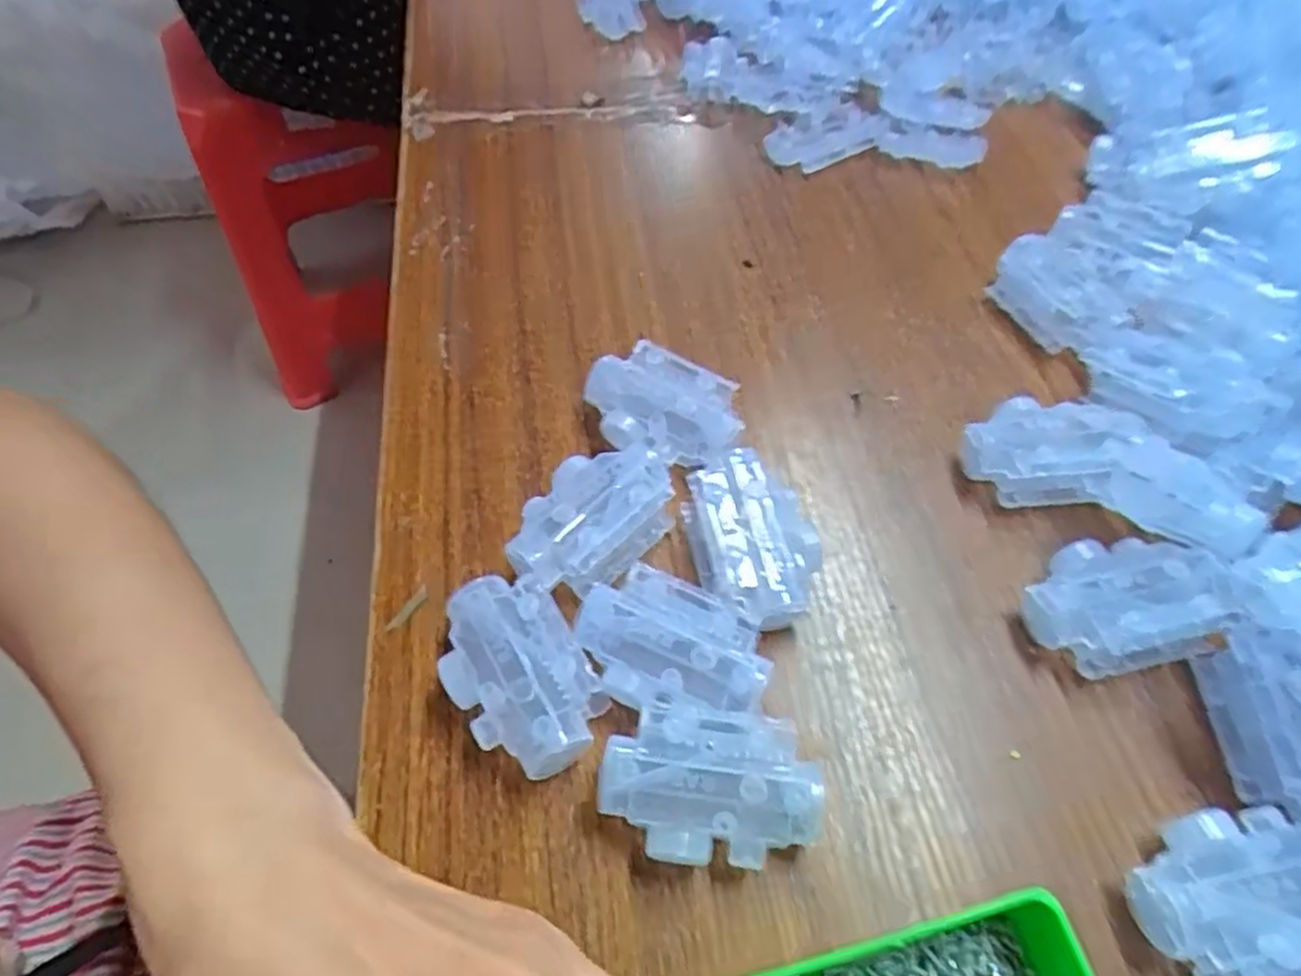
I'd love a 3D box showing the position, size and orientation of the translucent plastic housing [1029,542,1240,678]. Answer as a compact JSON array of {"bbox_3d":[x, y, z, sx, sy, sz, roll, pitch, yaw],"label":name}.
[{"bbox_3d":[0.176,0.043,0.272,0.066,0.027,0.043,-8,57,-5],"label":"translucent plastic housing"}]

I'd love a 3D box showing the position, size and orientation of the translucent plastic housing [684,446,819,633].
[{"bbox_3d":[0.040,0.022,0.286,0.047,0.031,0.069,-9,57,-6],"label":"translucent plastic housing"}]

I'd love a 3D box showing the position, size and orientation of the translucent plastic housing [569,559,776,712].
[{"bbox_3d":[0.008,0.060,0.262,0.068,0.028,0.044,21,59,13],"label":"translucent plastic housing"}]

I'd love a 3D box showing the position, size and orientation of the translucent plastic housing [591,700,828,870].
[{"bbox_3d":[0.019,0.098,0.237,0.068,0.029,0.043,5,57,3],"label":"translucent plastic housing"}]

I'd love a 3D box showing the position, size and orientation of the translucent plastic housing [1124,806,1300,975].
[{"bbox_3d":[0.183,0.121,0.220,0.068,0.027,0.044,-15,58,-9],"label":"translucent plastic housing"}]

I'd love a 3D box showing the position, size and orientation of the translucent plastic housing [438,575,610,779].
[{"bbox_3d":[-0.047,0.066,0.257,0.044,0.029,0.067,-30,61,-18],"label":"translucent plastic housing"}]

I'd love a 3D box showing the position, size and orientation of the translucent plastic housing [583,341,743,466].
[{"bbox_3d":[0.005,-0.034,0.318,0.068,0.026,0.042,23,60,15],"label":"translucent plastic housing"}]

